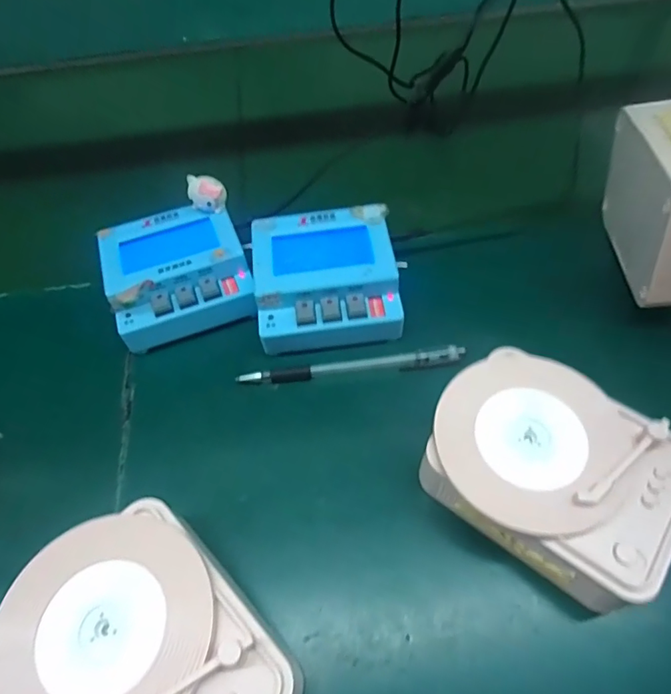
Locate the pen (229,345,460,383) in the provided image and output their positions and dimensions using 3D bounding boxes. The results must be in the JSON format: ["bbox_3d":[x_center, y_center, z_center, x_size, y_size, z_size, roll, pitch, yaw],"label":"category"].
[{"bbox_3d":[0.011,0.015,0.355,0.155,0.015,0.011,-7,56,-1],"label":"pen"}]

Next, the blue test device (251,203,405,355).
[{"bbox_3d":[-0.008,-0.046,0.374,0.104,0.054,0.103,-6,56,-1],"label":"blue test device"}]

